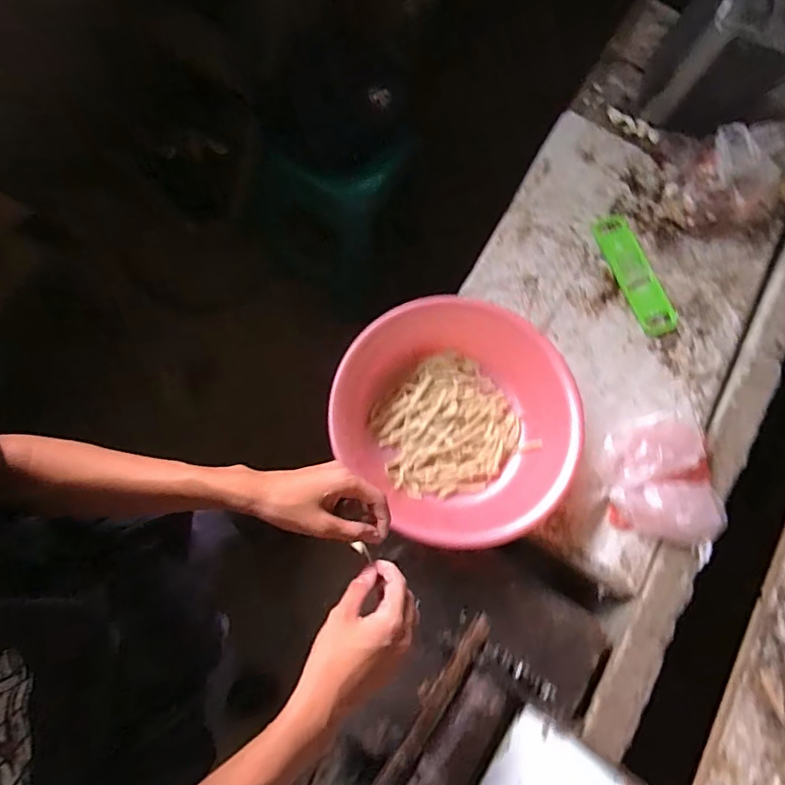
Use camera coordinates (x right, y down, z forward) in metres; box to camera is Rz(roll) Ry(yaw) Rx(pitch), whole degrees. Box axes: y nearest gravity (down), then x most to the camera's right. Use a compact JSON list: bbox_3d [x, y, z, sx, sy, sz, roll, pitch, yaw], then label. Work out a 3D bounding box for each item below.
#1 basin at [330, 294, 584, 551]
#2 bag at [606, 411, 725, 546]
[{"bbox_3d":[0.112,0.046,0.927,0.394,0.144,0.392,1,72,-2],"label":"basin"},{"bbox_3d":[0.491,0.157,0.948,0.192,0.071,0.218,3,72,-1],"label":"bag"}]

